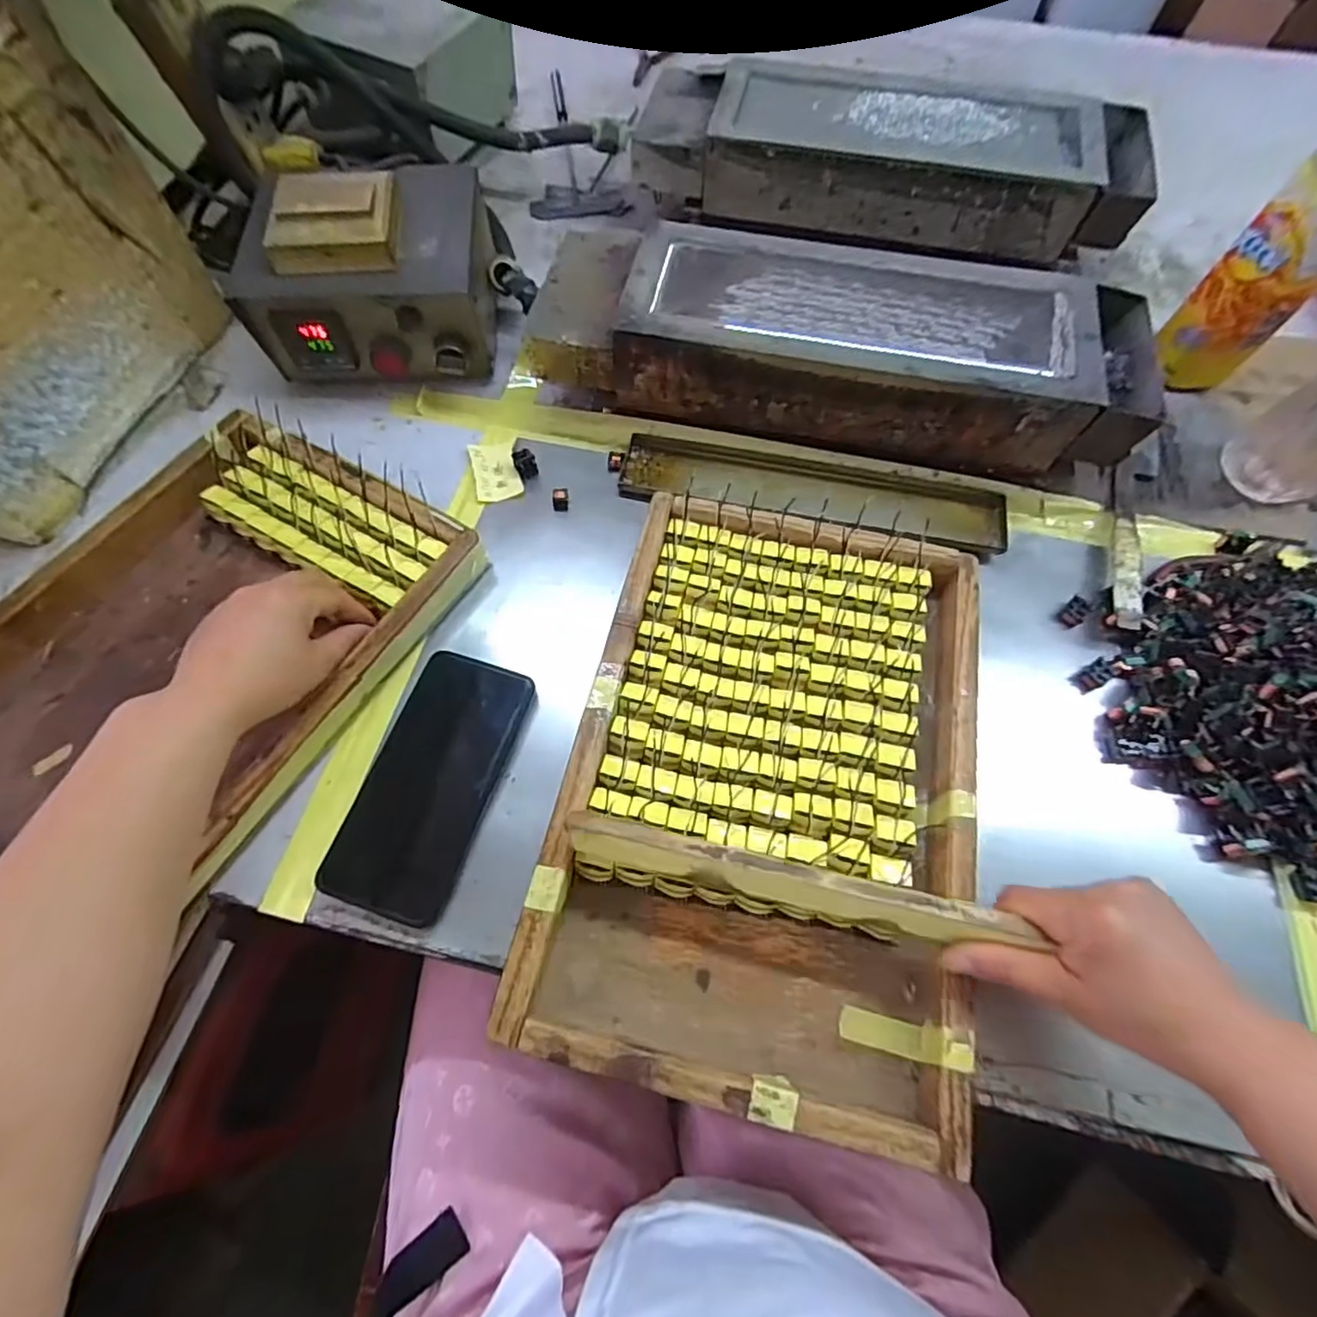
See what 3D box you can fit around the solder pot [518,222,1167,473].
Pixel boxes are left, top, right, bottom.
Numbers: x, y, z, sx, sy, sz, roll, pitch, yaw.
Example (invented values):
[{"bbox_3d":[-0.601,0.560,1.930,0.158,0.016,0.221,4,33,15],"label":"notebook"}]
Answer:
[{"bbox_3d":[0.134,-0.245,0.477,0.455,0.097,0.148,12,70,4],"label":"solder pot"}]

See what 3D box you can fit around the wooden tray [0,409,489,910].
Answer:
[{"bbox_3d":[-0.314,0.001,0.396,0.238,0.043,0.341,28,72,10],"label":"wooden tray"}]

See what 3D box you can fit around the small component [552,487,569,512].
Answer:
[{"bbox_3d":[-0.078,-0.127,0.476,0.013,0.011,0.015,-5,69,-2],"label":"small component"}]

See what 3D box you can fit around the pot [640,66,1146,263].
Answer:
[{"bbox_3d":[0.211,-0.469,0.579,0.454,0.106,0.150,11,70,4],"label":"pot"}]

